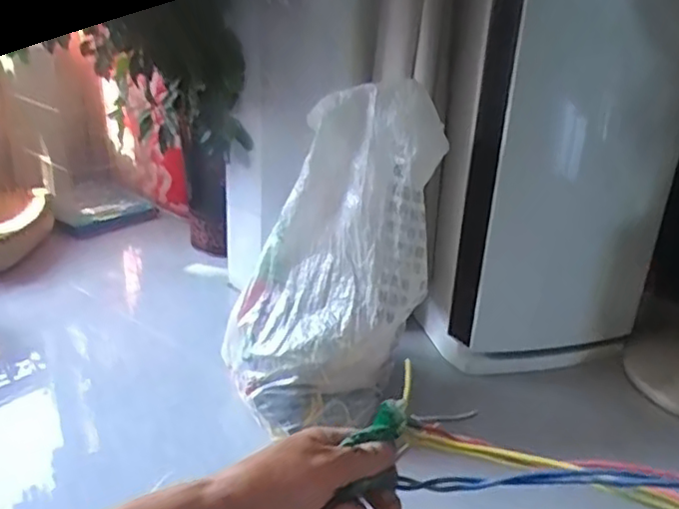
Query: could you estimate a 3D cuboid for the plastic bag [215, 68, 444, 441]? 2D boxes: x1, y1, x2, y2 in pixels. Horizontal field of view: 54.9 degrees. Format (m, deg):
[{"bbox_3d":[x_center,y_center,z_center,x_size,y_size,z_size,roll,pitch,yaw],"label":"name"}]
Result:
[{"bbox_3d":[-0.022,0.012,1.248,0.329,0.611,0.238,-10,26,-25],"label":"plastic bag"}]

